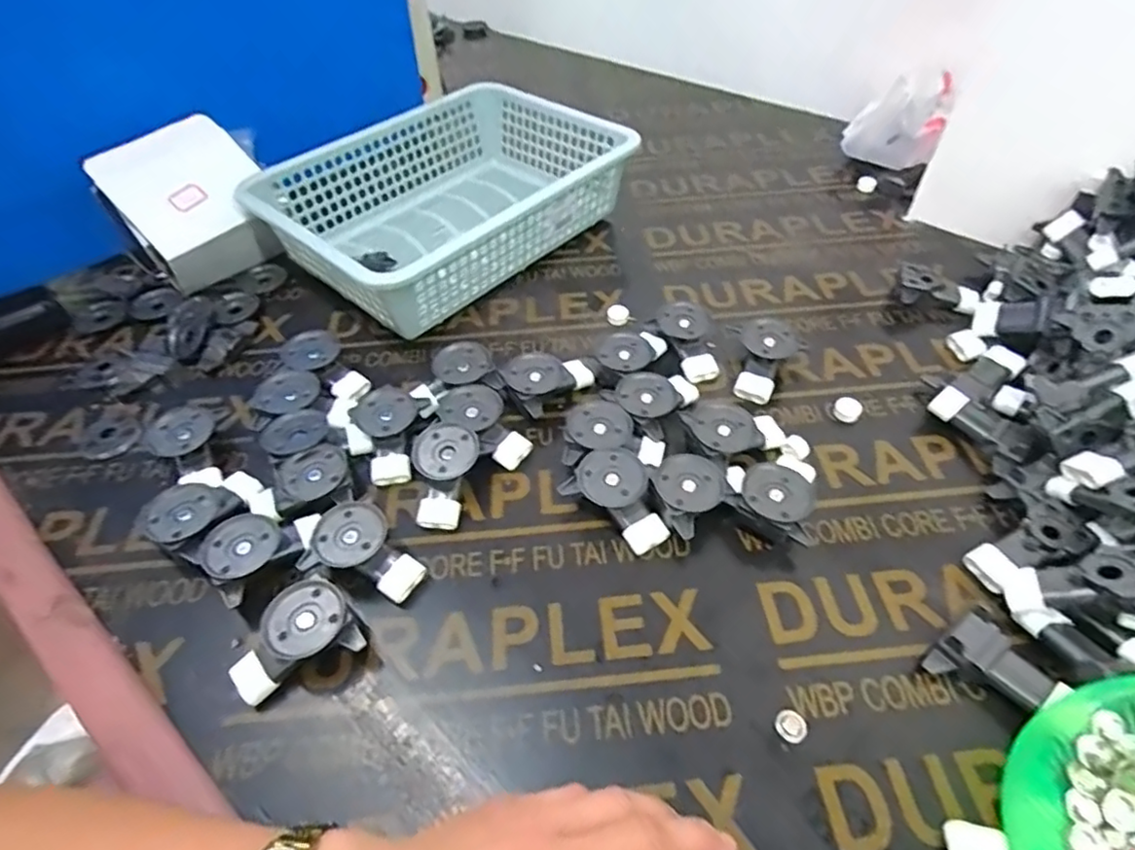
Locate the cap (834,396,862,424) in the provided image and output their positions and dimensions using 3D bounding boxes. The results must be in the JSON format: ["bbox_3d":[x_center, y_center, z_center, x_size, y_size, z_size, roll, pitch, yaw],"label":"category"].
[{"bbox_3d":[0.207,-0.012,0.447,0.018,0.011,0.020,27,55,22],"label":"cap"}]

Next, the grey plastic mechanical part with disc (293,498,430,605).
[{"bbox_3d":[-0.119,0.075,0.368,0.067,0.032,0.044,11,50,10],"label":"grey plastic mechanical part with disc"}]

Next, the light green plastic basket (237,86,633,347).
[{"bbox_3d":[-0.107,-0.215,0.580,0.217,0.083,0.305,36,58,27],"label":"light green plastic basket"}]

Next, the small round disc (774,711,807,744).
[{"bbox_3d":[0.115,0.154,0.311,0.015,0.004,0.015,0,49,0],"label":"small round disc"}]

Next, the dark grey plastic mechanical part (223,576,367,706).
[{"bbox_3d":[-0.150,0.117,0.331,0.066,0.035,0.040,-23,53,-18],"label":"dark grey plastic mechanical part"}]

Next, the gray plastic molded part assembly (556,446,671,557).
[{"bbox_3d":[0.036,0.046,0.389,0.068,0.033,0.044,31,56,24],"label":"gray plastic molded part assembly"}]

